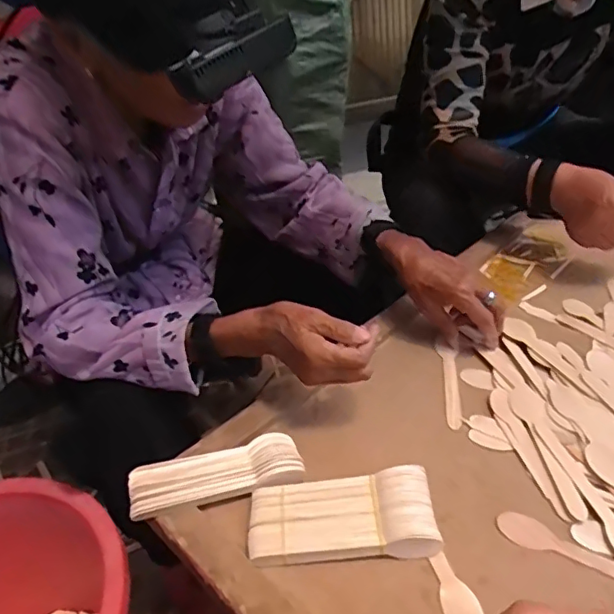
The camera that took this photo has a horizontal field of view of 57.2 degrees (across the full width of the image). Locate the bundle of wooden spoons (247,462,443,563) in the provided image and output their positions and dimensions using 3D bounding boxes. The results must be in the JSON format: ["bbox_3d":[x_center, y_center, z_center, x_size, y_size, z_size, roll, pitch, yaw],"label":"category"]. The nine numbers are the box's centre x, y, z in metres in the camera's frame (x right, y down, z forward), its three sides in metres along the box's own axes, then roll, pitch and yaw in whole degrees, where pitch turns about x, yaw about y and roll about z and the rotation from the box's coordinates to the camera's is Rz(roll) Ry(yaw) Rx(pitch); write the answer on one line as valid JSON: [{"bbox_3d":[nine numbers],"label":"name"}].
[{"bbox_3d":[0.029,0.181,0.486,0.156,0.028,0.074,-5,34,3],"label":"bundle of wooden spoons"}]

